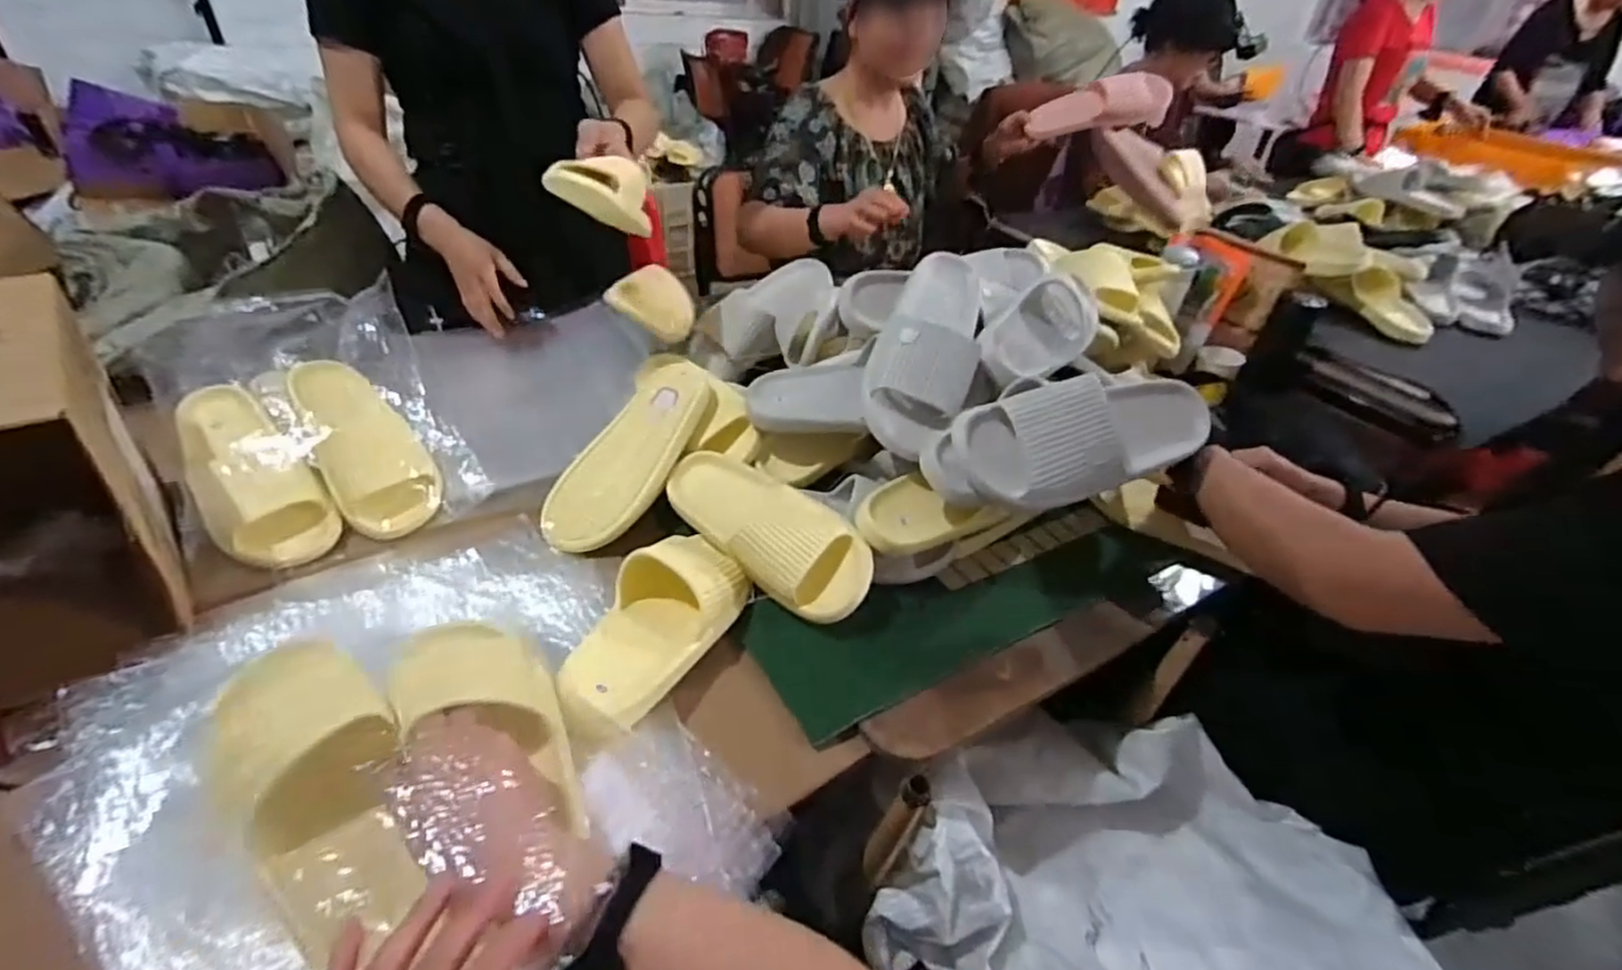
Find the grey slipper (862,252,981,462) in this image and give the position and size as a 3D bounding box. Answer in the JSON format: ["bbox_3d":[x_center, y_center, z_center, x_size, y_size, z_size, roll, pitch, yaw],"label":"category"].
[{"bbox_3d":[0.133,-0.159,0.784,0.116,0.073,0.271,15,62,10],"label":"grey slipper"}]

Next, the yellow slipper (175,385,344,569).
[{"bbox_3d":[-0.596,-0.024,0.729,0.100,0.065,0.247,-30,65,-37],"label":"yellow slipper"}]

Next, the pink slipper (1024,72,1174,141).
[{"bbox_3d":[0.587,-0.768,1.408,0.276,0.102,0.077,-5,35,15],"label":"pink slipper"}]

